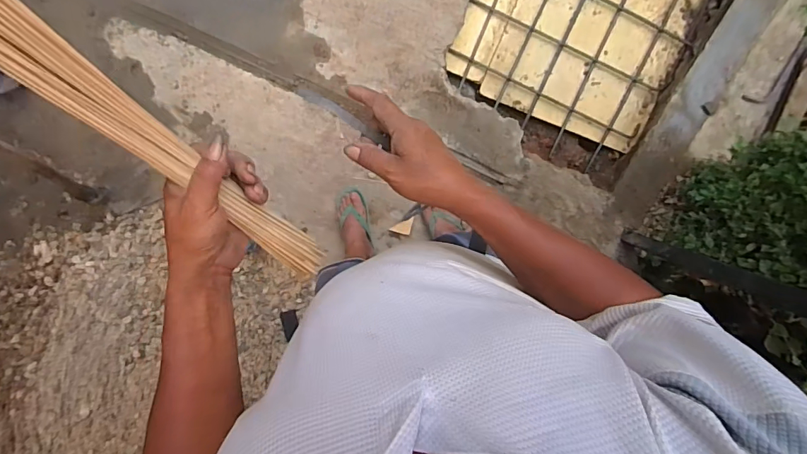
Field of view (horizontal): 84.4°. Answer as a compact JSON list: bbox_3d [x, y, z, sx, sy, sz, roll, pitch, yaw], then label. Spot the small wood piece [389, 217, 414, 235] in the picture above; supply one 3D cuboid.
[{"bbox_3d":[-0.004,-0.008,1.472,0.066,0.016,0.061,14,94,3],"label":"small wood piece"}]

